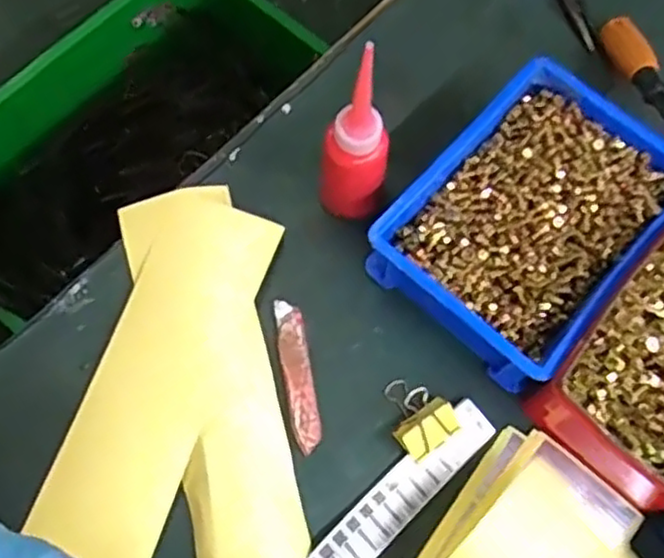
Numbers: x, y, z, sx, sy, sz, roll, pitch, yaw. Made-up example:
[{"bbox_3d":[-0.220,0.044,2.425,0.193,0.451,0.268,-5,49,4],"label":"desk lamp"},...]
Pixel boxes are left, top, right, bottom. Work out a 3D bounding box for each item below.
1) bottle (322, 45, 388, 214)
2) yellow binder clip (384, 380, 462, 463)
[{"bbox_3d":[0.013,-0.084,0.449,0.046,0.148,0.036,6,70,1],"label":"bottle"},{"bbox_3d":[0.057,0.088,0.452,0.040,0.038,0.052,-36,75,-13],"label":"yellow binder clip"}]

